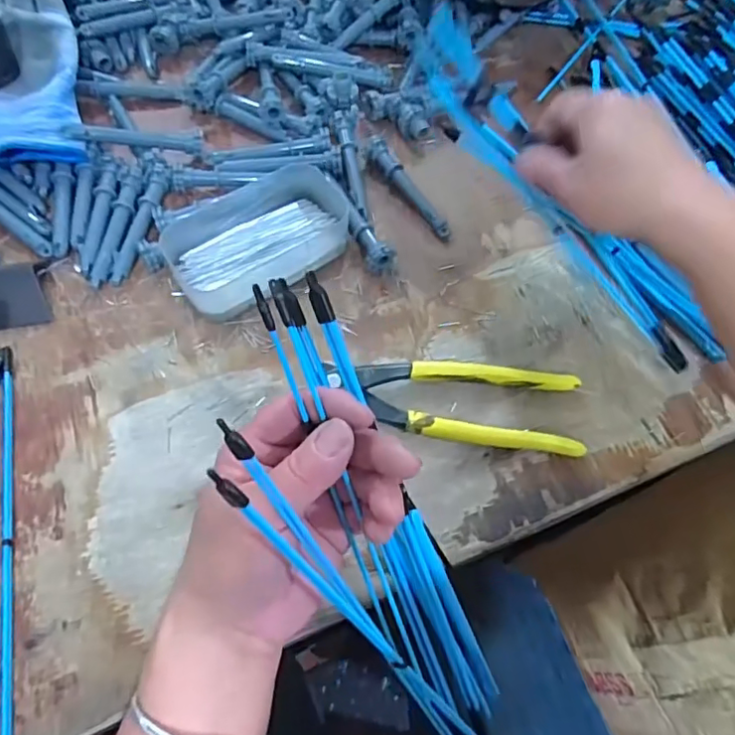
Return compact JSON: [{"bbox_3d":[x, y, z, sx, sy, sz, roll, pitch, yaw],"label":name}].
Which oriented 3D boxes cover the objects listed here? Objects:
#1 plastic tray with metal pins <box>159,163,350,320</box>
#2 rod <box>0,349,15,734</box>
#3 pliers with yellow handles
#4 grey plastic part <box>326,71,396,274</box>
[{"bbox_3d":[-0.070,-0.087,0.385,0.122,0.025,0.072,-30,68,-16],"label":"plastic tray with metal pins"},{"bbox_3d":[-0.188,0.104,0.296,0.007,0.008,0.256,-13,65,-9],"label":"rod"},{"bbox_3d":[0.052,0.020,0.348,0.153,0.015,0.050,8,63,1],"label":"pliers with yellow handles"},{"bbox_3d":[-0.007,-0.145,0.416,0.025,0.028,0.170,-7,64,-6],"label":"grey plastic part"}]

